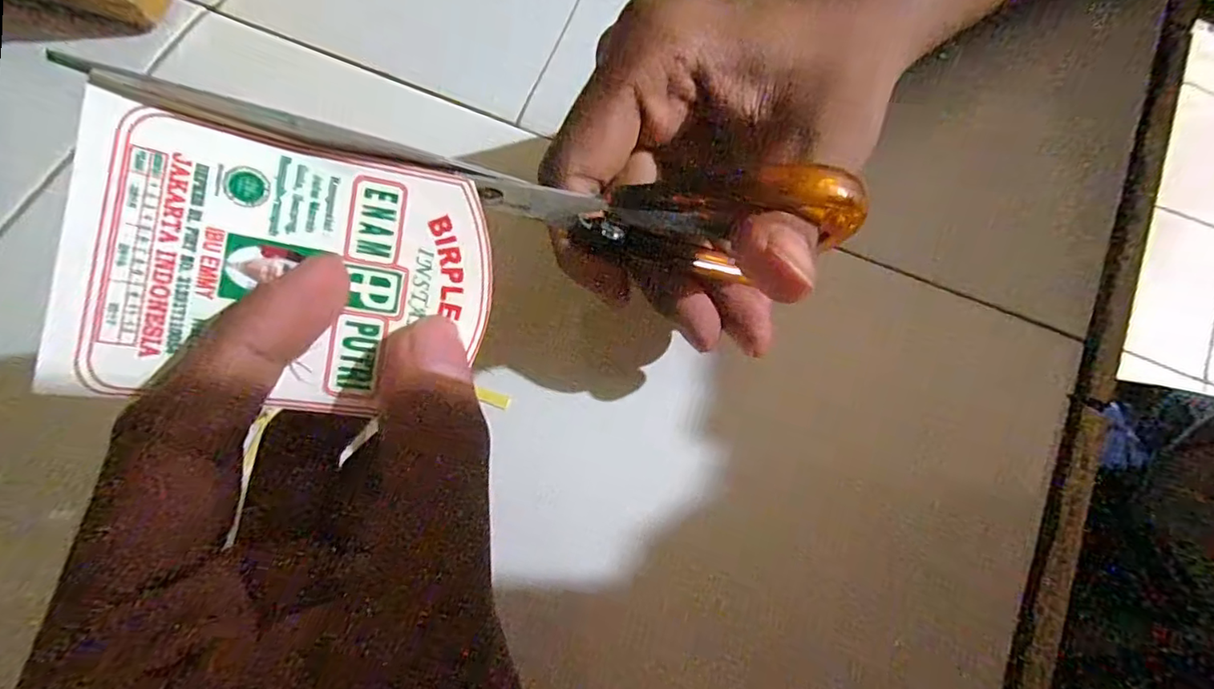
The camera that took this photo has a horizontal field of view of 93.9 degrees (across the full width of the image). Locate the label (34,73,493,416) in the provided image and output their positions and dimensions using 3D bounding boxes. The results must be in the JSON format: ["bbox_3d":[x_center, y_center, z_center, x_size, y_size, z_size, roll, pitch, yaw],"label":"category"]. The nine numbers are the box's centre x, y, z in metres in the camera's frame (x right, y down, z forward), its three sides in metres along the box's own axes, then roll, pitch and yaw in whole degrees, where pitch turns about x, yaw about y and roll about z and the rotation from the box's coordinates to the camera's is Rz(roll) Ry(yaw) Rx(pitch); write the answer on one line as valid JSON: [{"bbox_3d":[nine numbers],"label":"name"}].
[{"bbox_3d":[-0.063,-0.016,0.118,0.075,0.008,0.055,8,85,-24],"label":"label"}]

